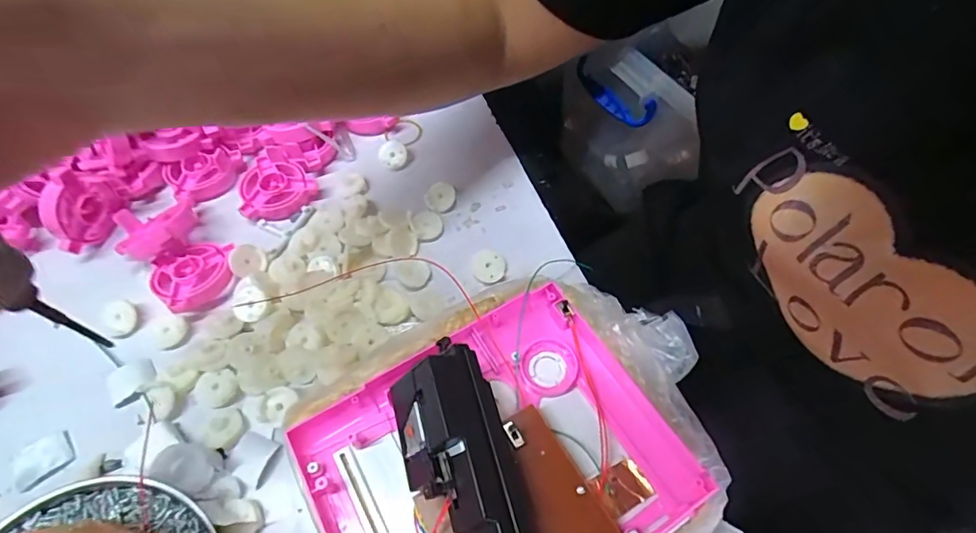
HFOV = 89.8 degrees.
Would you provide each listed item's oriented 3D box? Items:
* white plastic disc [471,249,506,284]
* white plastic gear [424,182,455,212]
[{"bbox_3d":[0.000,-0.001,0.336,0.023,0.007,0.025,1,58,-1],"label":"white plastic disc"},{"bbox_3d":[-0.036,-0.052,0.366,0.022,0.008,0.025,-11,59,-9],"label":"white plastic gear"}]

